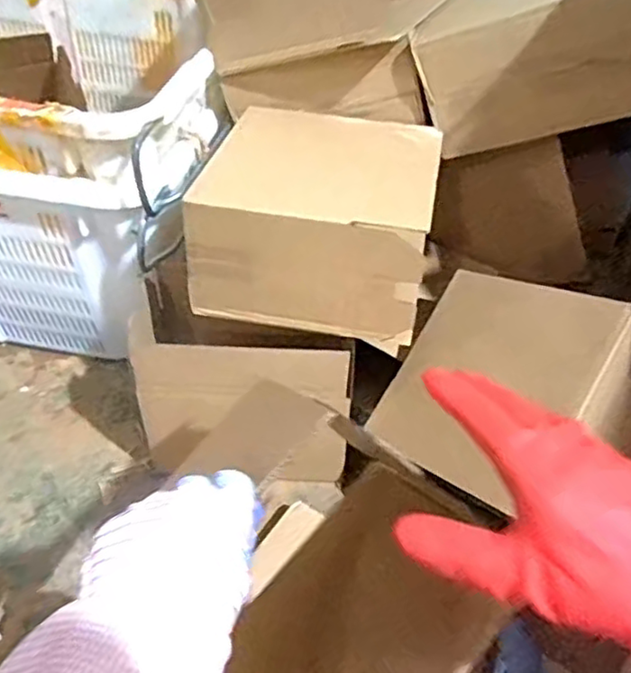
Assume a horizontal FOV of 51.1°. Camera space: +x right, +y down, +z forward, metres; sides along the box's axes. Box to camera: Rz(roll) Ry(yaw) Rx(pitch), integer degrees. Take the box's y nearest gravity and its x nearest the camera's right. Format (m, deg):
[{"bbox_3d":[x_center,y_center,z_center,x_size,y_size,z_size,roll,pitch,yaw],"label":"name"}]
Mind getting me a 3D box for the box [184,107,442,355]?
[{"bbox_3d":[0.004,-0.143,0.775,0.245,0.139,0.235,9,45,6],"label":"box"}]

